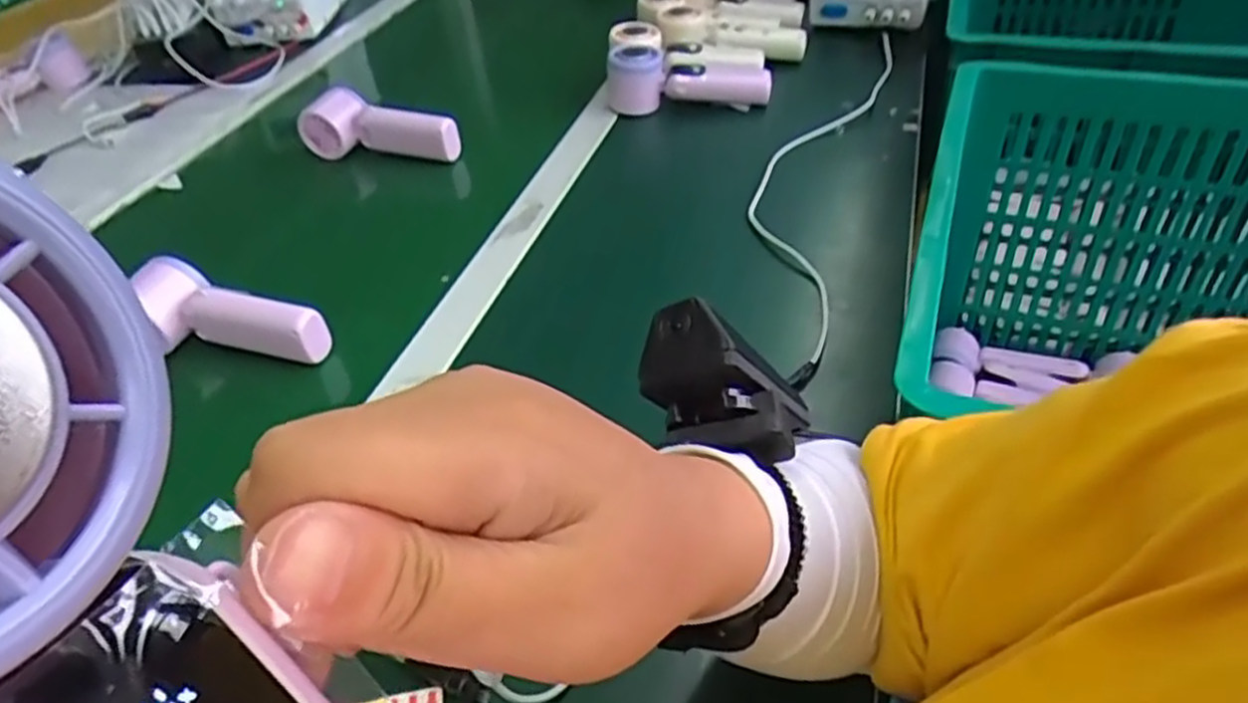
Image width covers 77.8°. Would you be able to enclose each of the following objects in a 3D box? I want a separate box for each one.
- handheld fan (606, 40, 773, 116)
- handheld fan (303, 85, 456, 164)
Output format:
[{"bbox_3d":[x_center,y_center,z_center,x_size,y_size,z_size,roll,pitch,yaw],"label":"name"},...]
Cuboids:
[{"bbox_3d":[0.069,-0.291,0.825,0.170,0.068,0.053,7,43,14],"label":"handheld fan"},{"bbox_3d":[-0.254,-0.228,0.795,0.178,0.059,0.038,14,46,21],"label":"handheld fan"}]

